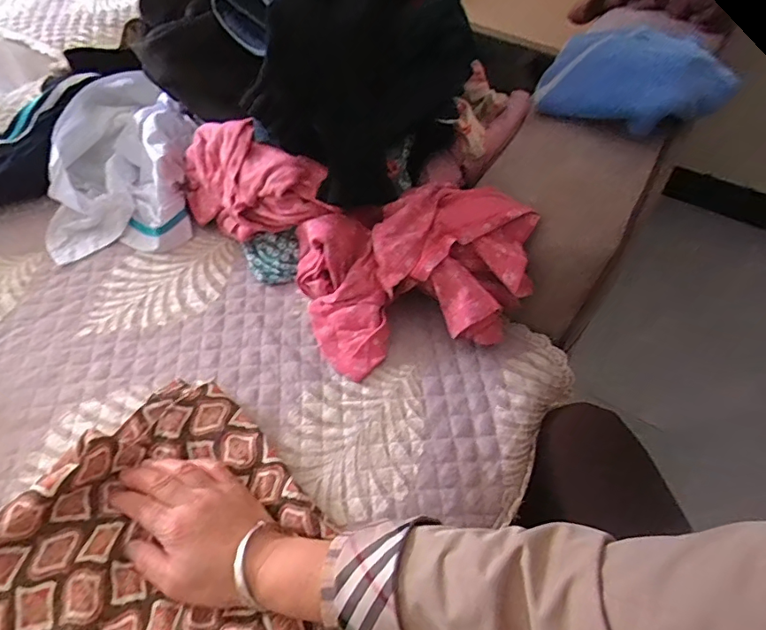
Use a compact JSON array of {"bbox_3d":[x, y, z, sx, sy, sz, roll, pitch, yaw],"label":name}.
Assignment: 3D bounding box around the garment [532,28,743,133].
[{"bbox_3d":[0.305,-0.286,0.621,0.217,0.096,0.111,15,47,28],"label":"garment"}]

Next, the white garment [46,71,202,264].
[{"bbox_3d":[-0.340,-0.202,0.676,0.170,0.099,0.278,-2,51,-4],"label":"white garment"}]

